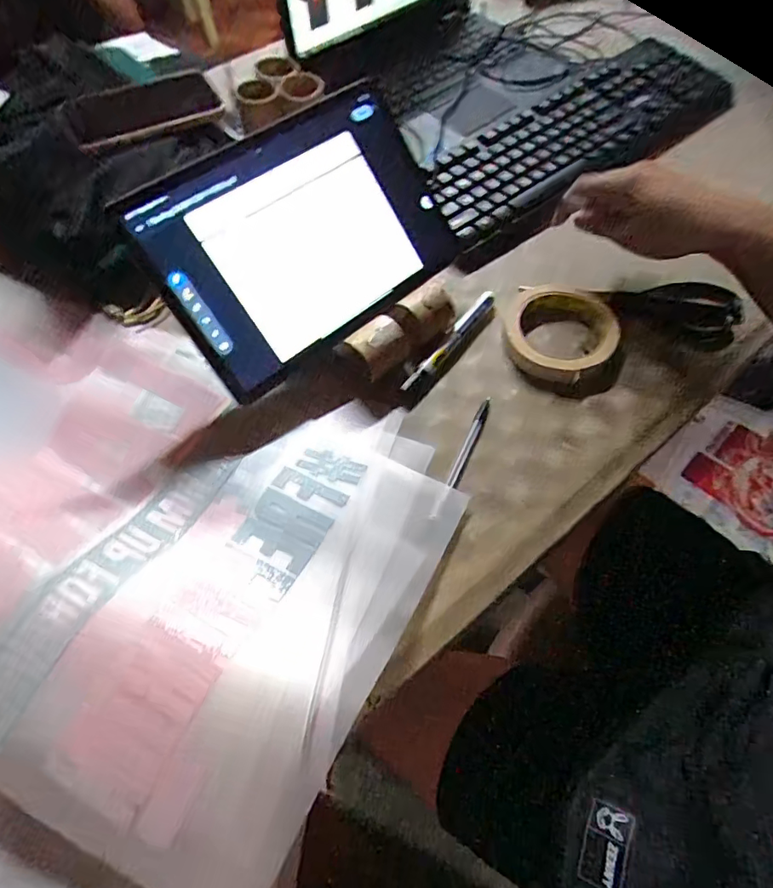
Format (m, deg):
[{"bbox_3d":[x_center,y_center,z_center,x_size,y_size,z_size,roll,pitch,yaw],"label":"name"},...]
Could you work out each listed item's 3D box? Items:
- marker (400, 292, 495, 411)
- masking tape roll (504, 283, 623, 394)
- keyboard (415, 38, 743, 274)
[{"bbox_3d":[0.057,-0.085,0.461,0.021,0.012,0.142,32,67,16],"label":"marker"},{"bbox_3d":[0.156,-0.096,0.462,0.095,0.020,0.107,9,62,5],"label":"masking tape roll"},{"bbox_3d":[0.192,-0.326,0.561,0.375,0.030,0.134,-37,73,-13],"label":"keyboard"}]

